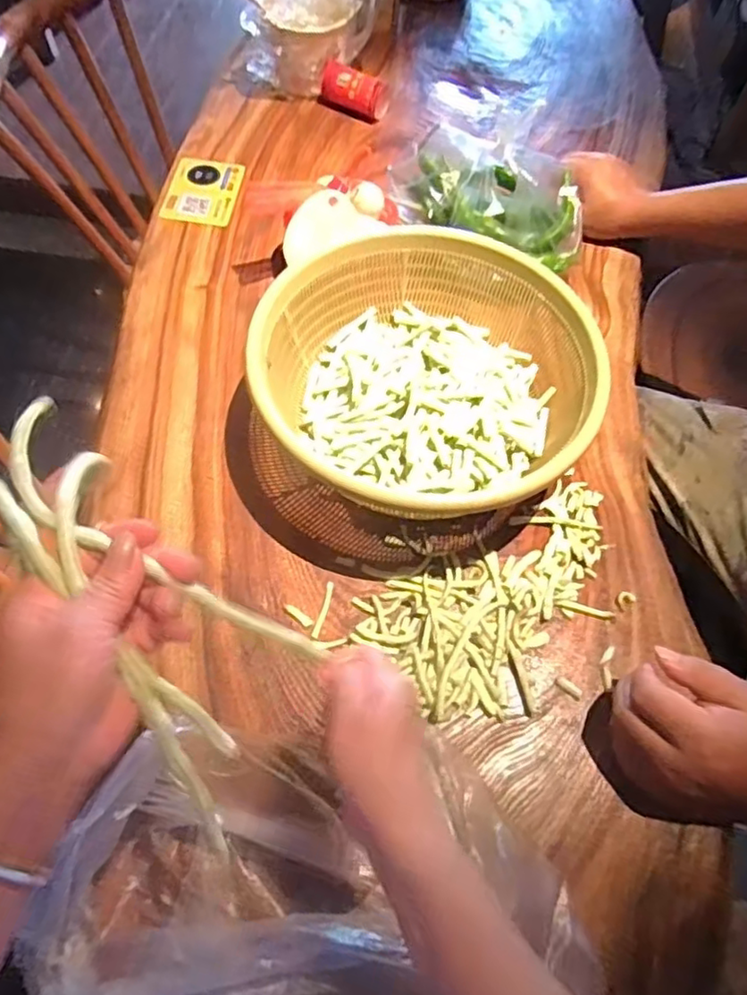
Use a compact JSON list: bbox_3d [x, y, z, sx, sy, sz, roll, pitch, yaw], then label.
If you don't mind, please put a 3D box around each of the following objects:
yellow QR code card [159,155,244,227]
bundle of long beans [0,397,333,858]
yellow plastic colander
[{"bbox_3d":[-0.221,-0.403,0.818,0.085,0.006,0.131,9,60,-6],"label":"yellow QR code card"},{"bbox_3d":[-0.109,0.053,0.320,0.097,0.043,0.232,-38,98,-21],"label":"bundle of long beans"},{"bbox_3d":[0.045,-0.107,0.605,0.300,0.121,0.302,1,60,-2],"label":"yellow plastic colander"}]

